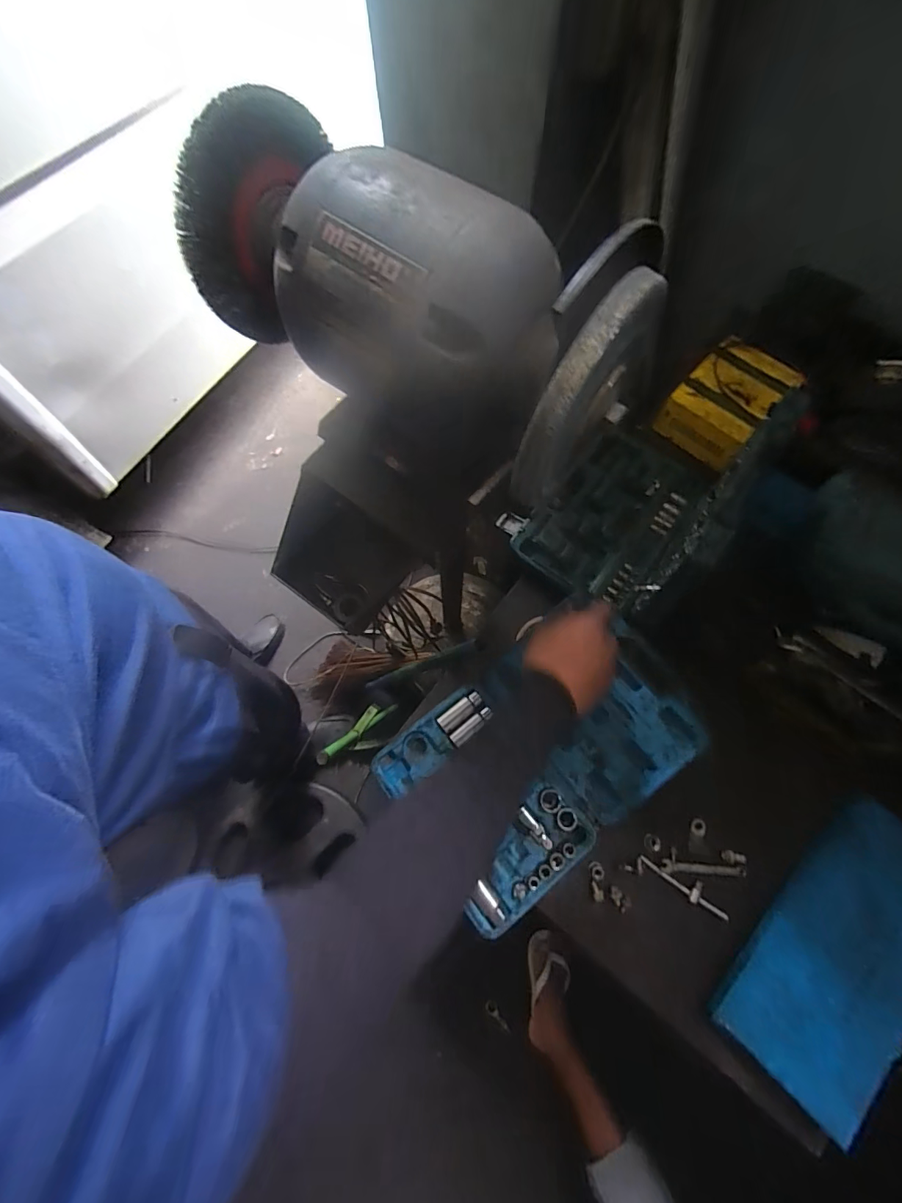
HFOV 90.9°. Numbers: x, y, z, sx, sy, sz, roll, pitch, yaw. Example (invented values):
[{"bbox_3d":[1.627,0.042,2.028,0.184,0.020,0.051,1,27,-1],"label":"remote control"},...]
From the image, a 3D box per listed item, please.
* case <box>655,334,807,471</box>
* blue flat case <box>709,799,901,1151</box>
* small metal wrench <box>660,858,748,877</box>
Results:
[{"bbox_3d":[0.439,-0.320,0.709,0.133,0.079,0.172,42,77,13],"label":"case"},{"bbox_3d":[0.444,0.388,0.495,0.312,0.033,0.146,-43,76,-12],"label":"blue flat case"},{"bbox_3d":[0.307,0.326,0.540,0.098,0.006,0.015,5,72,2],"label":"small metal wrench"}]

